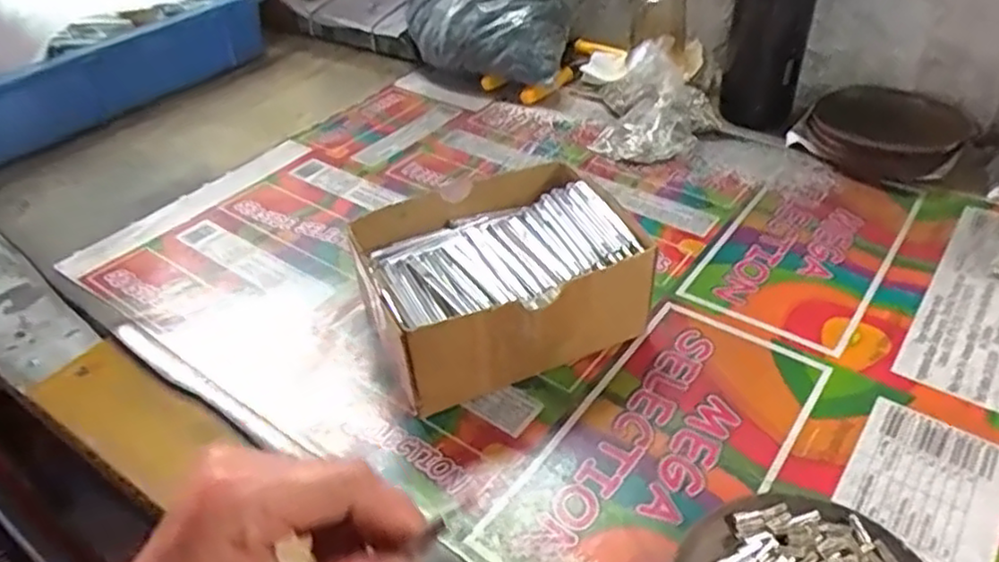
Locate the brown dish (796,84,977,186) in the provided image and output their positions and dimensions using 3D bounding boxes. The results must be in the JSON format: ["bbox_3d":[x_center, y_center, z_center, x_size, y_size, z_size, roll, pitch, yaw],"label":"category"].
[{"bbox_3d":[0.319,-0.124,0.593,0.100,0.033,0.113,-34,49,-30],"label":"brown dish"}]

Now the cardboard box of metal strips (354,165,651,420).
[{"bbox_3d":[0.000,-0.001,0.450,0.156,0.070,0.128,-19,43,-16],"label":"cardboard box of metal strips"}]

